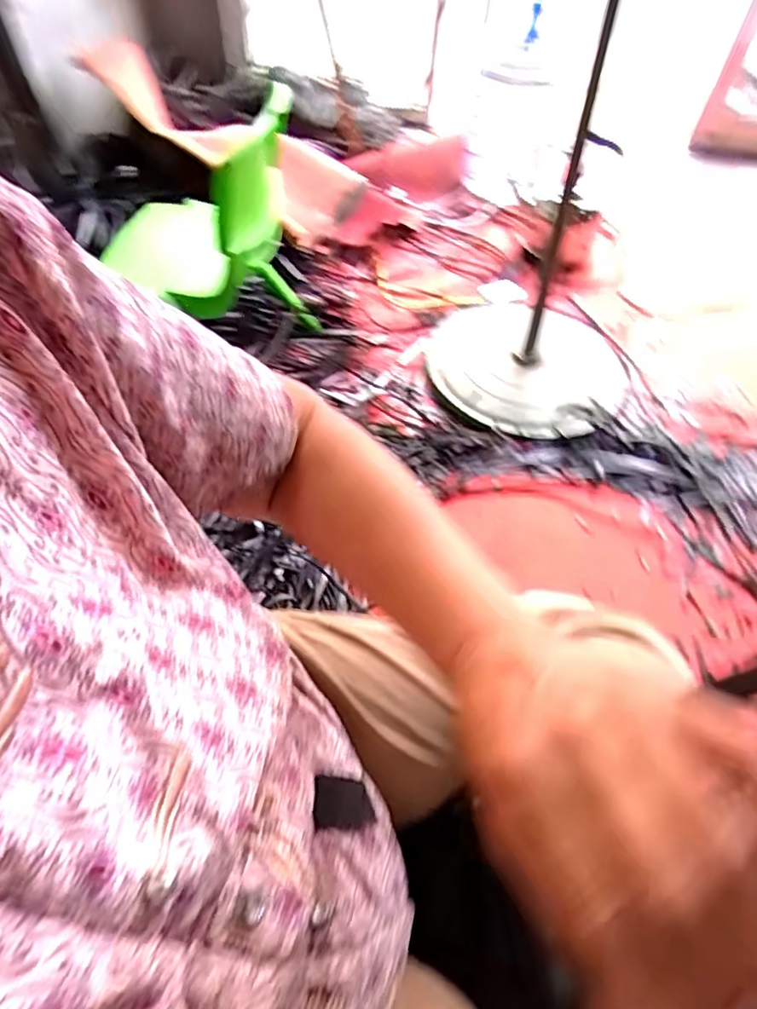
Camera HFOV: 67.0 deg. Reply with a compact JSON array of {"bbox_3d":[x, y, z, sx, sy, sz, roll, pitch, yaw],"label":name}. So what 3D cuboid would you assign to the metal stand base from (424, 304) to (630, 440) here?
[{"bbox_3d":[0.338,-0.325,1.298,0.452,0.051,0.451,7,53,1],"label":"metal stand base"}]

